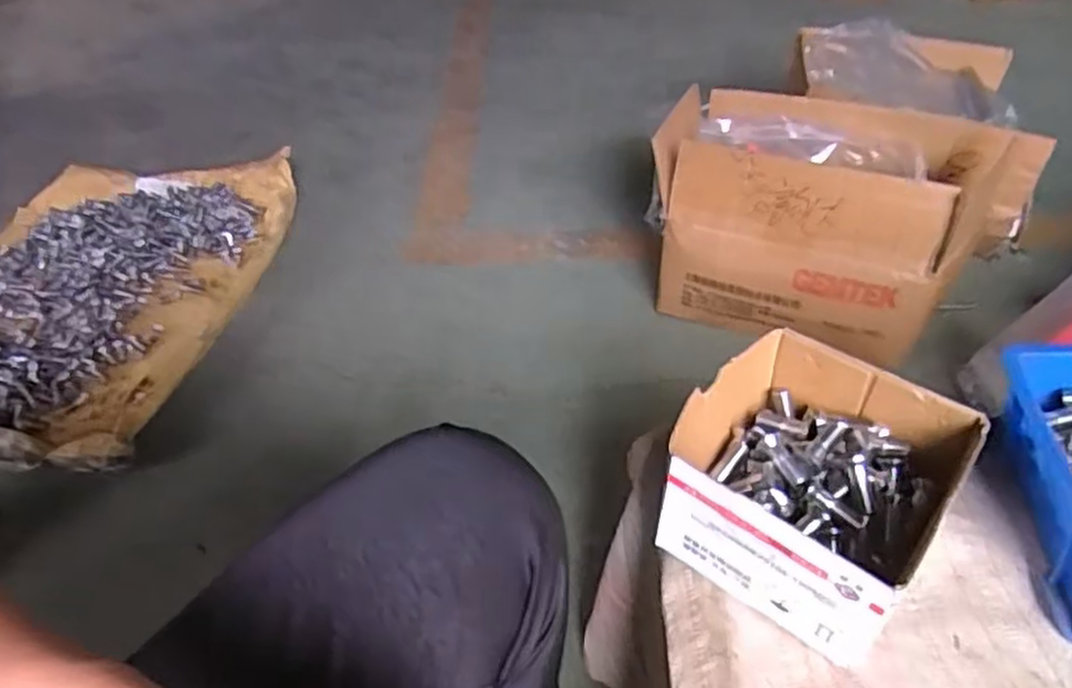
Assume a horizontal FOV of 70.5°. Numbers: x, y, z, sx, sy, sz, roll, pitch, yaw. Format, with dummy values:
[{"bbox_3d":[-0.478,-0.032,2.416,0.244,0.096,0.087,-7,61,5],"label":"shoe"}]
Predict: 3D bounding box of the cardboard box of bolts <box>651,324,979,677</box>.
[{"bbox_3d":[0.161,0.080,0.453,0.135,0.084,0.150,26,49,30],"label":"cardboard box of bolts"}]

